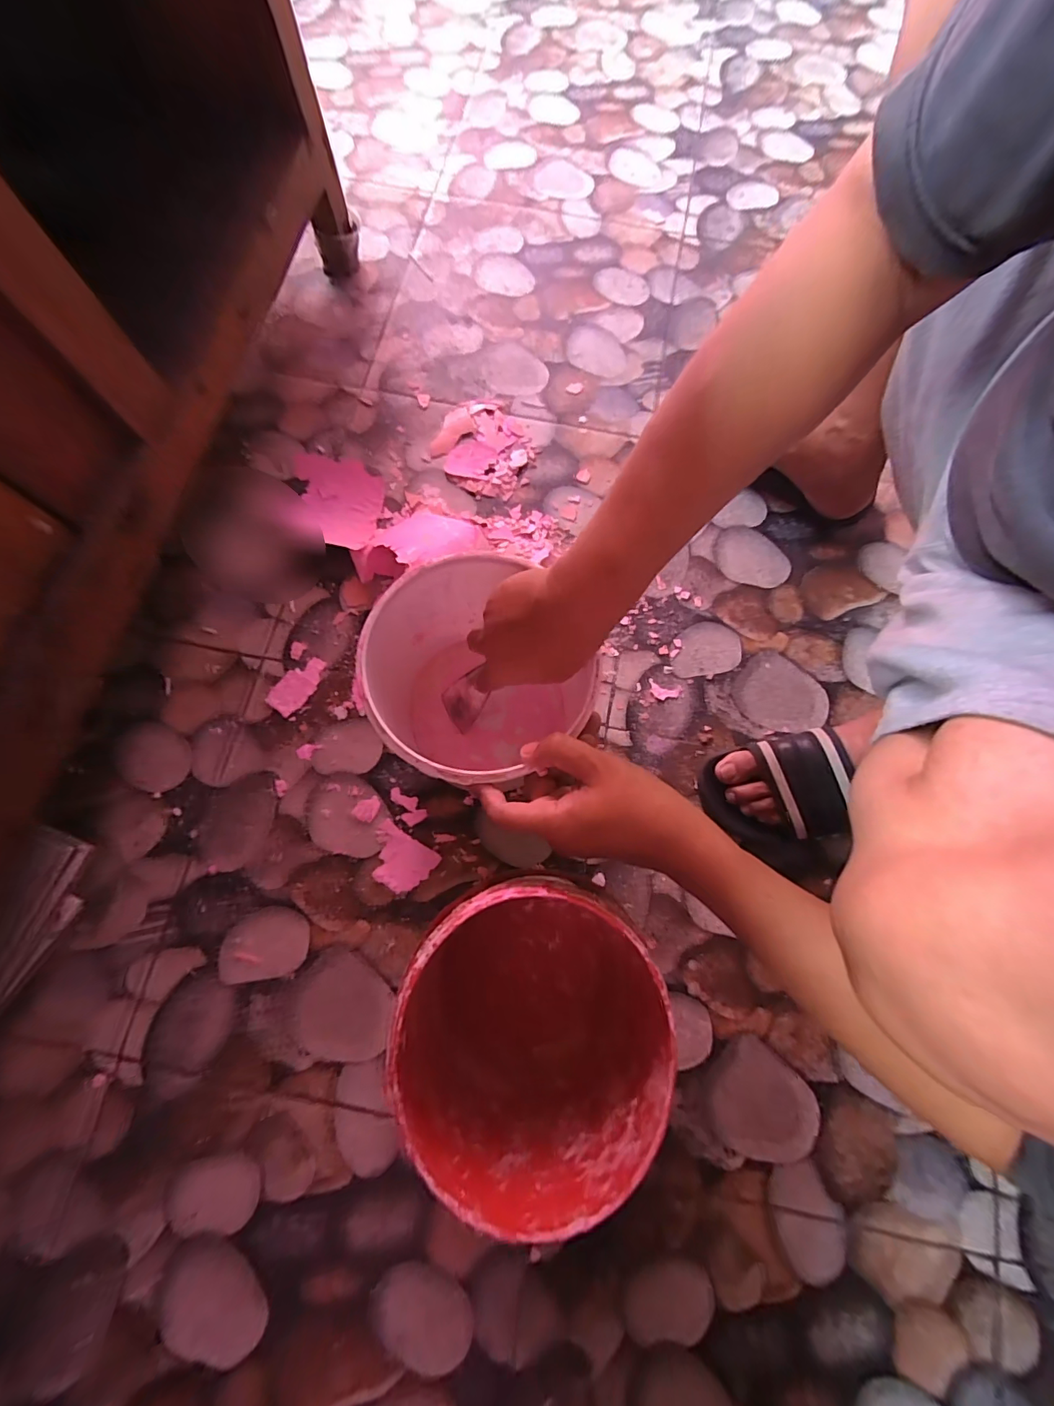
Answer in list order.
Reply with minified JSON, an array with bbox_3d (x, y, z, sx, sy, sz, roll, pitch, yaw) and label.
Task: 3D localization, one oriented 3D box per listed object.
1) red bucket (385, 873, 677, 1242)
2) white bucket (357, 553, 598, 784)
[{"bbox_3d":[0.004,0.229,0.370,0.166,0.194,0.177,0,75,-1],"label":"red bucket"},{"bbox_3d":[-0.047,-0.004,0.438,0.155,0.189,0.173,-35,78,-10],"label":"white bucket"}]

